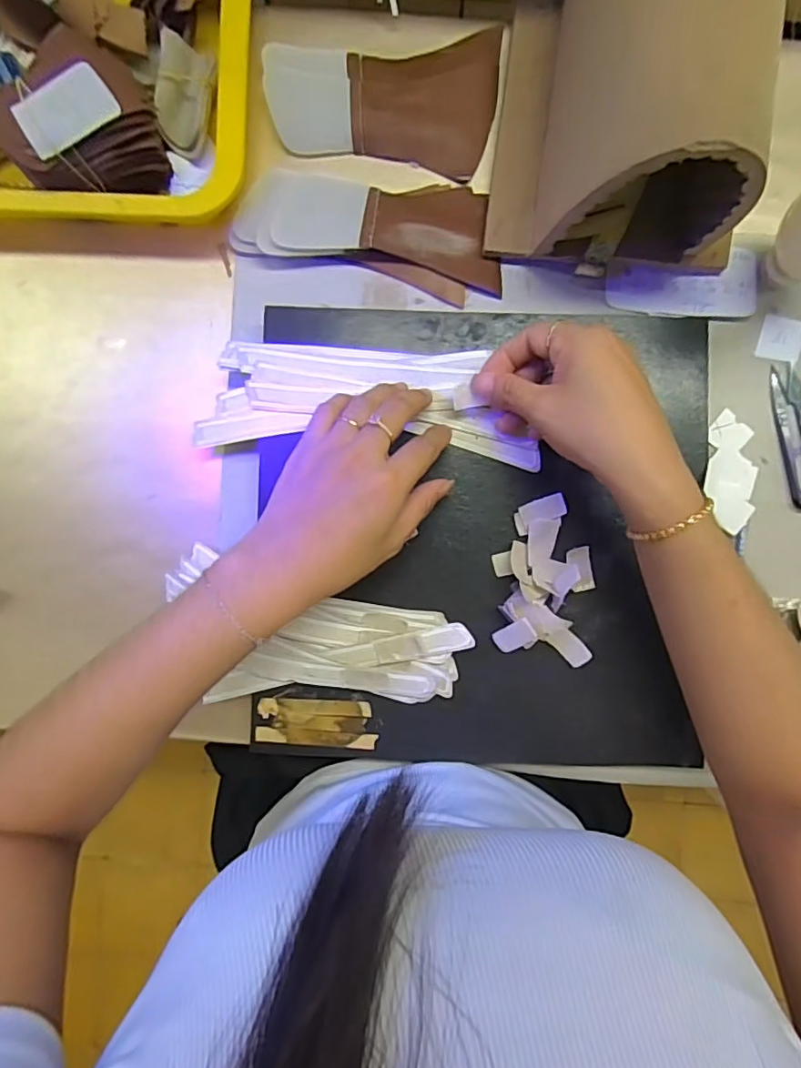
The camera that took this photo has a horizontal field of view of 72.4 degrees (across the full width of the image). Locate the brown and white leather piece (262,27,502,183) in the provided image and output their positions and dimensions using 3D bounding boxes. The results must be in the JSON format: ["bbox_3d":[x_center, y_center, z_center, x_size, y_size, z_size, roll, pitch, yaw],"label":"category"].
[{"bbox_3d":[-0.013,-0.308,0.380,0.155,0.015,0.096,8,92,0],"label":"brown and white leather piece"}]

